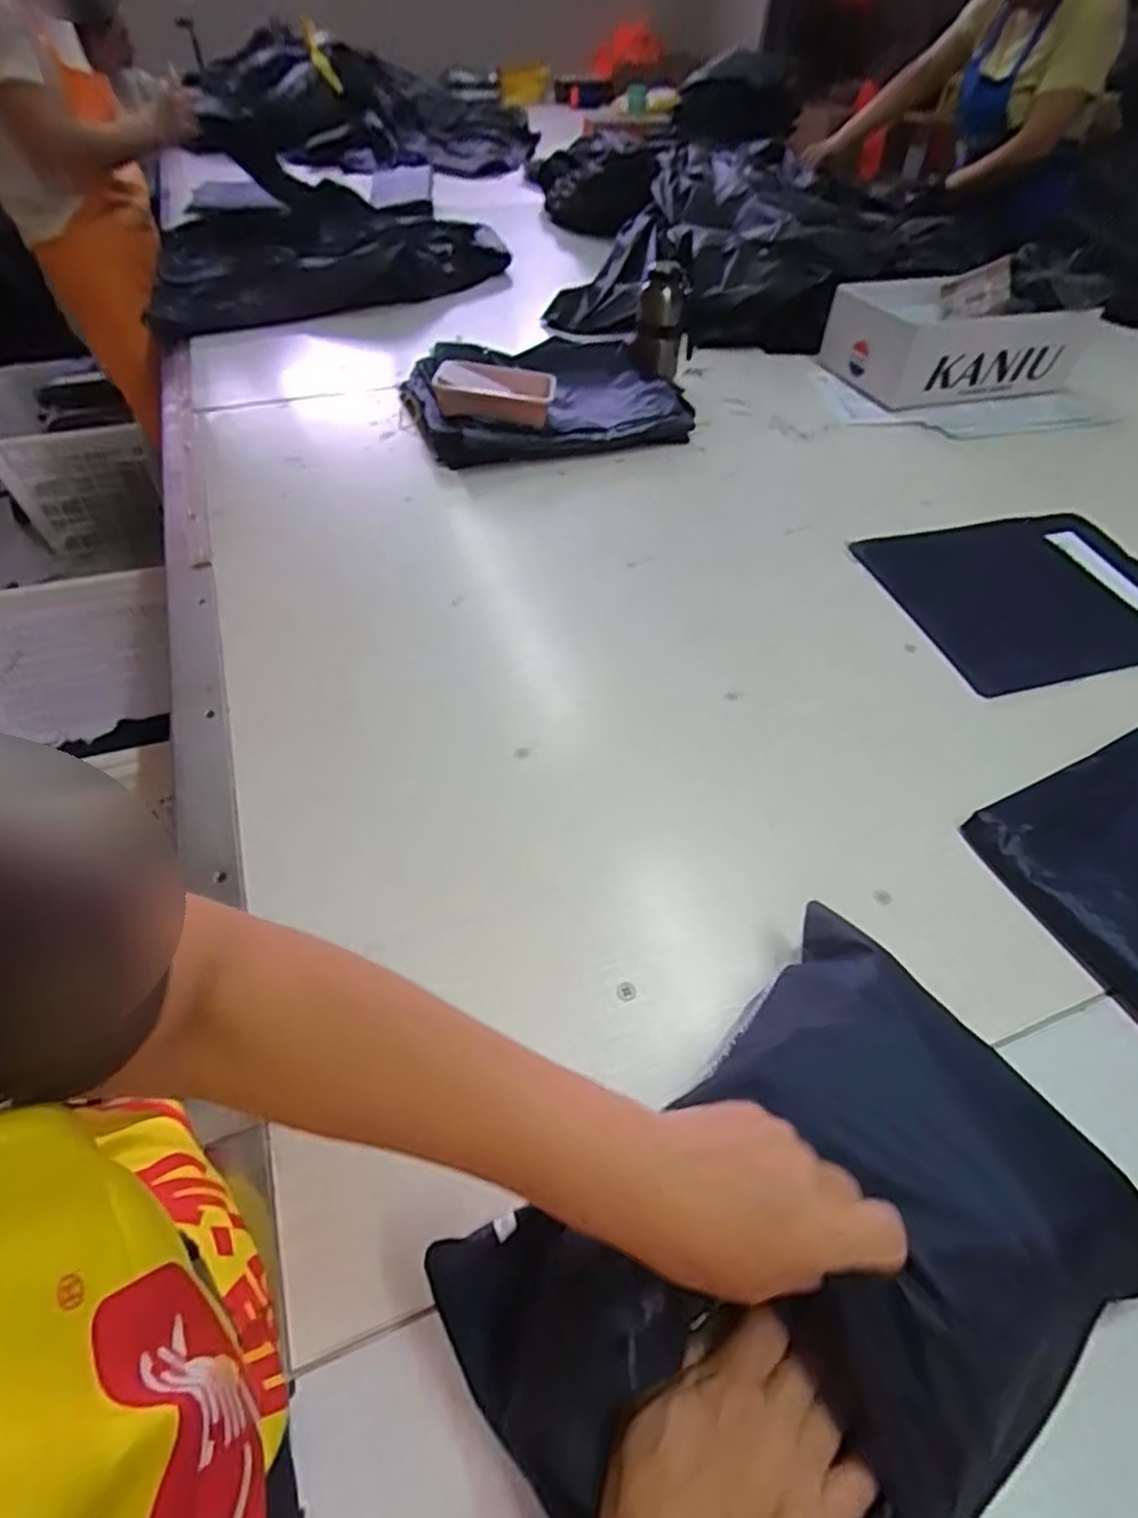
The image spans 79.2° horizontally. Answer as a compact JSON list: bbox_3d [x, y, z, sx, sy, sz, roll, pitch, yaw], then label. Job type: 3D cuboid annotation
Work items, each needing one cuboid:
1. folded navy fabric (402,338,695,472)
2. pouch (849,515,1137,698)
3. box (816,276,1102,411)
[{"bbox_3d":[-0.041,-0.579,1.073,0.412,0.068,0.342,-10,51,-10],"label":"folded navy fabric"},{"bbox_3d":[0.557,-0.199,0.818,0.343,0.017,0.280,-10,51,-10],"label":"pouch"},{"bbox_3d":[0.659,-0.721,1.180,0.371,0.110,0.243,-5,50,-7],"label":"box"}]

